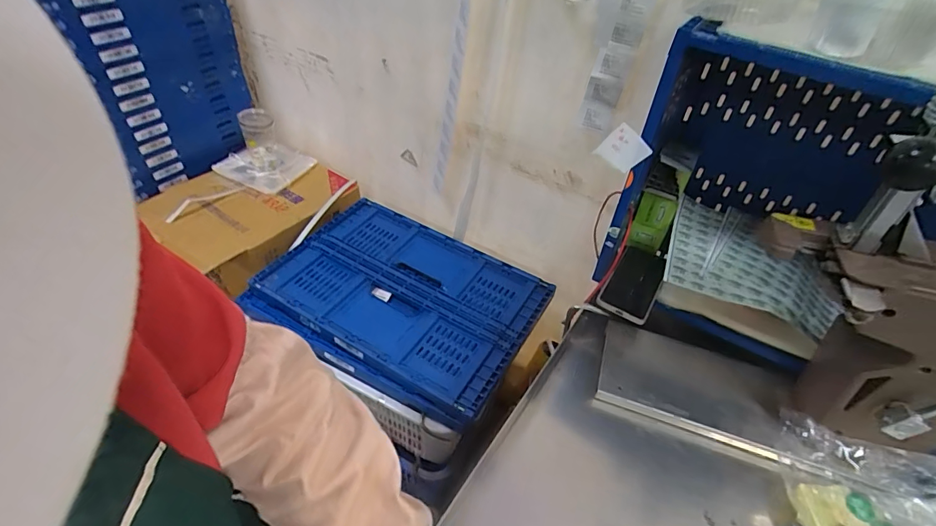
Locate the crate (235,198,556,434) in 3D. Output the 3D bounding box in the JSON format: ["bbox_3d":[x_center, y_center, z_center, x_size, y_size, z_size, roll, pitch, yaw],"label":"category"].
[{"bbox_3d":[-0.157,0.081,1.032,0.589,0.066,0.428,24,47,18],"label":"crate"}]

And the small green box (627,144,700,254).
[{"bbox_3d":[0.338,-0.117,0.783,0.063,0.173,0.105,20,46,15],"label":"small green box"}]

